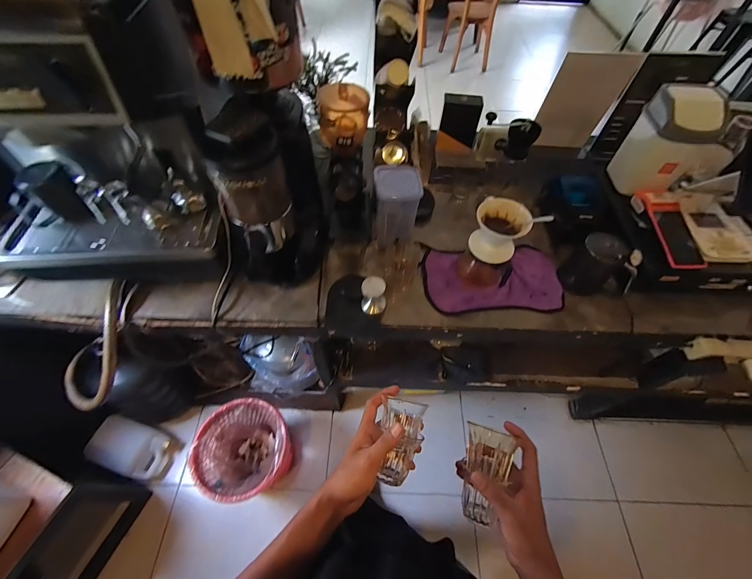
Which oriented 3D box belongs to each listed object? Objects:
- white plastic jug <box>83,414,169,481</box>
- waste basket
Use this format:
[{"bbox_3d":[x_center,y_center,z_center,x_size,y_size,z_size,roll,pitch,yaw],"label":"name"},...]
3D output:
[{"bbox_3d":[-1.019,0.670,1.384,0.292,0.130,0.187,30,57,-11],"label":"white plastic jug"},{"bbox_3d":[-0.483,0.632,1.277,0.298,0.336,0.311,1,57,-1],"label":"waste basket"}]

